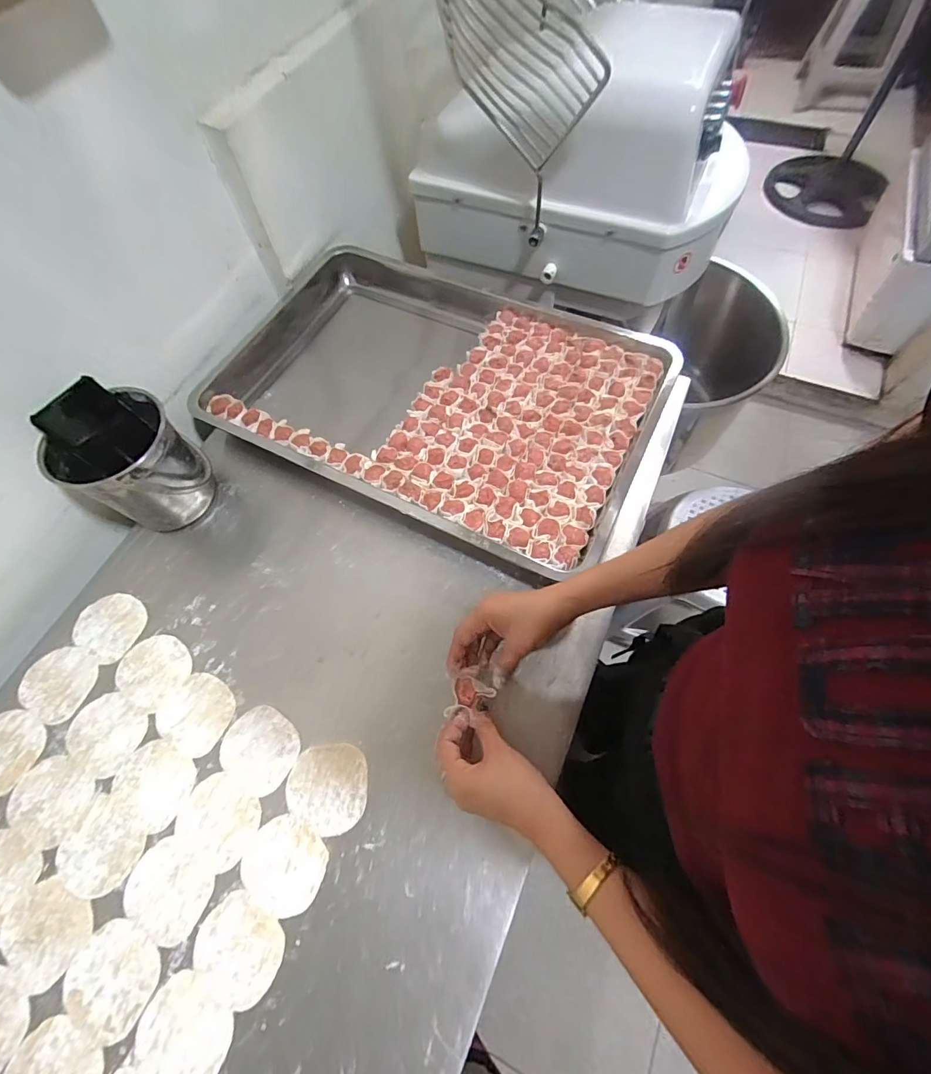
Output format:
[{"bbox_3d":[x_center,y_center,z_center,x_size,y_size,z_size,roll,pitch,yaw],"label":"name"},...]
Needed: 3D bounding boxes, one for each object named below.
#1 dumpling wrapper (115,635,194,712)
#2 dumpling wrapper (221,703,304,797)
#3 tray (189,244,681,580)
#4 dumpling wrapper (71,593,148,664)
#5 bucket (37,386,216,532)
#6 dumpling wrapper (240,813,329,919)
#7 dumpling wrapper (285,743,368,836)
[{"bbox_3d":[-0.357,0.151,0.520,0.082,0.004,0.075,-1,64,2],"label":"dumpling wrapper"},{"bbox_3d":[-0.215,0.222,0.478,0.079,0.004,0.074,-1,64,2],"label":"dumpling wrapper"},{"bbox_3d":[-0.054,-0.213,0.651,0.612,0.070,0.397,24,67,13],"label":"tray"},{"bbox_3d":[-0.428,0.104,0.546,0.083,0.004,0.074,26,67,14],"label":"dumpling wrapper"},{"bbox_3d":[-0.397,-0.087,0.563,0.126,0.134,0.127,-1,64,2],"label":"bucket"},{"bbox_3d":[-0.172,0.312,0.432,0.078,0.004,0.071,-1,64,2],"label":"dumpling wrapper"},{"bbox_3d":[-0.140,0.252,0.458,0.080,0.004,0.078,-1,64,2],"label":"dumpling wrapper"}]

